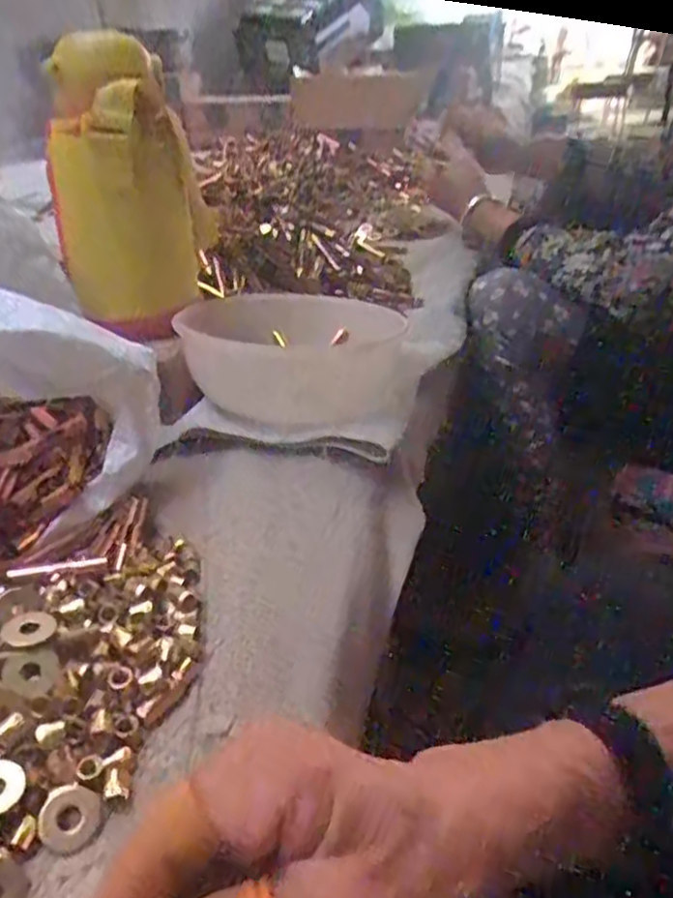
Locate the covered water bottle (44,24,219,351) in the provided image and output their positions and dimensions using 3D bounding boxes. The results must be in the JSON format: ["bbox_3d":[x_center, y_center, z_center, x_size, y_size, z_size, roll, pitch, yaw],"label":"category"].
[{"bbox_3d":[-0.140,-0.175,0.461,0.083,0.177,0.078,4,34,13],"label":"covered water bottle"}]

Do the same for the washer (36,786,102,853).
[{"bbox_3d":[-0.096,0.134,0.246,0.022,0.004,0.021,26,48,11],"label":"washer"}]

